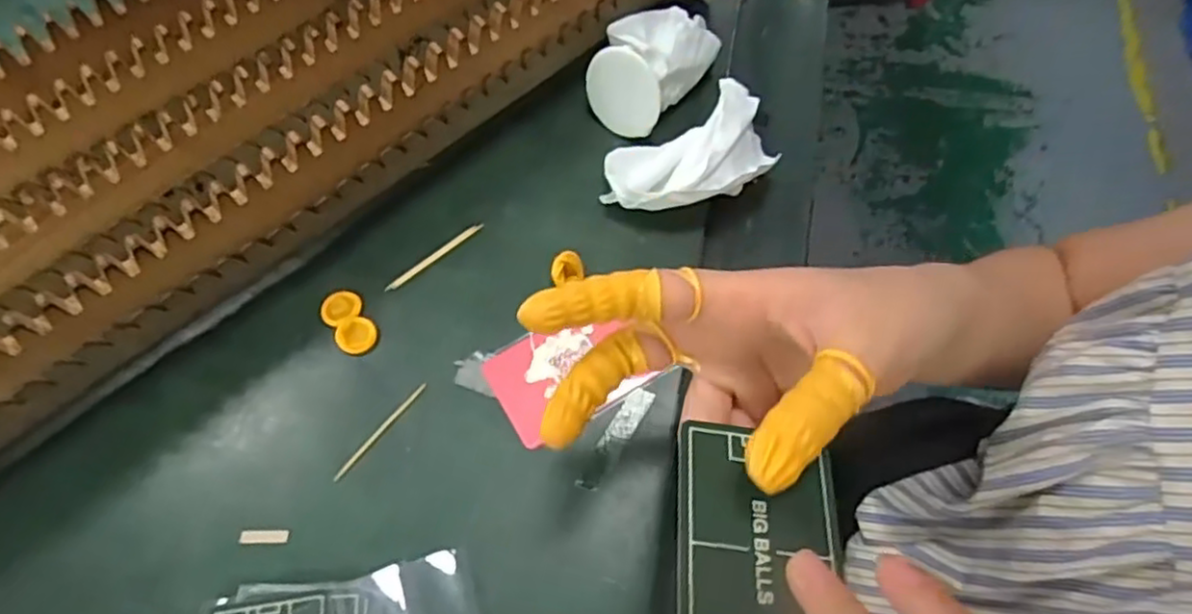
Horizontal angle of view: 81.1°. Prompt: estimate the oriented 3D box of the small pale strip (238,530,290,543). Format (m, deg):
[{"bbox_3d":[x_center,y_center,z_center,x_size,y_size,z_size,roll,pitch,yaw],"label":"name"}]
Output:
[{"bbox_3d":[-0.158,0.108,0.329,0.023,0.004,0.006,0,64,1],"label":"small pale strip"}]

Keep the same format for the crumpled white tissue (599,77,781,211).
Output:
[{"bbox_3d":[0.058,-0.087,0.406,0.110,0.030,0.067,-29,67,-12],"label":"crumpled white tissue"}]

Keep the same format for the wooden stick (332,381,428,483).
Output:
[{"bbox_3d":[-0.108,0.061,0.348,0.004,0.004,0.061,36,70,17],"label":"wooden stick"}]

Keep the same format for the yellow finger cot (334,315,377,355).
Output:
[{"bbox_3d":[-0.128,0.015,0.371,0.022,0.004,0.020,-1,64,1],"label":"yellow finger cot"}]

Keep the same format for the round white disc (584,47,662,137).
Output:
[{"bbox_3d":[0.017,-0.128,0.416,0.051,0.050,0.005,38,49,11],"label":"round white disc"}]

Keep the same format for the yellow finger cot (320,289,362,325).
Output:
[{"bbox_3d":[-0.139,-0.001,0.380,0.021,0.004,0.020,-26,66,-11],"label":"yellow finger cot"}]

